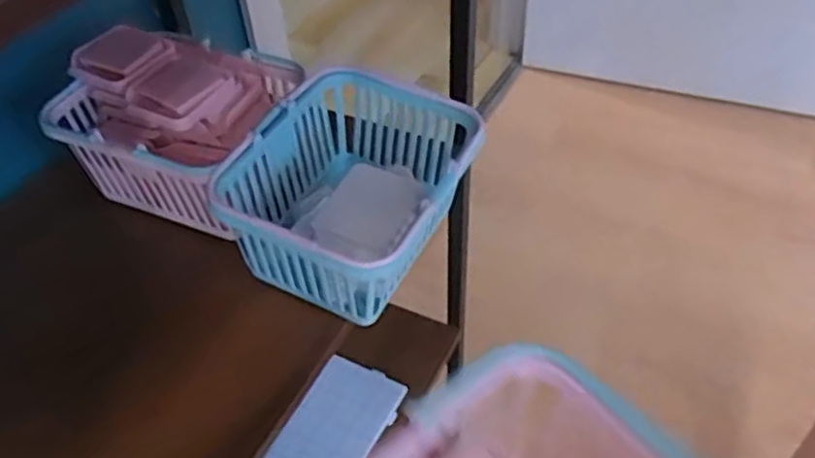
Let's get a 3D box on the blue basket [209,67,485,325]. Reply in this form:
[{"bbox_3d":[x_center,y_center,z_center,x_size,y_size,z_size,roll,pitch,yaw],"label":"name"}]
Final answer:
[{"bbox_3d":[-0.033,-0.022,0.462,0.126,0.081,0.158,19,47,20],"label":"blue basket"}]

